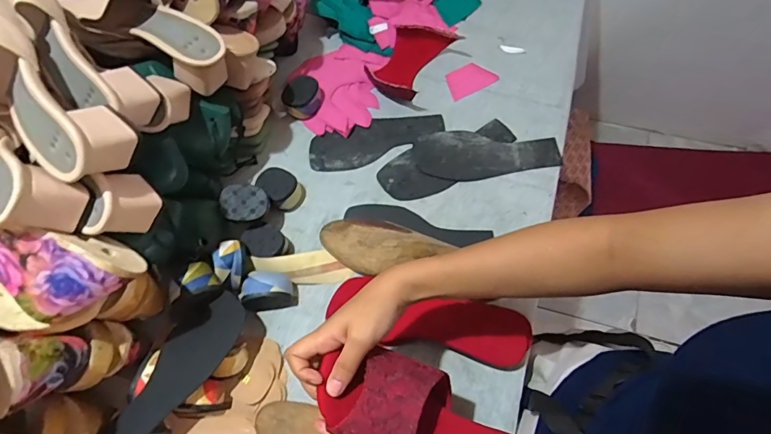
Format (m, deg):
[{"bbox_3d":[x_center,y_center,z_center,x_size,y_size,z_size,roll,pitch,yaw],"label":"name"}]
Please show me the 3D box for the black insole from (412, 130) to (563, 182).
[{"bbox_3d":[0.146,-0.089,0.652,0.205,0.008,0.080,5,66,7],"label":"black insole"}]

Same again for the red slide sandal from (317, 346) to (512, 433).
[{"bbox_3d":[0.050,0.187,0.389,0.226,0.042,0.084,32,68,-13],"label":"red slide sandal"}]

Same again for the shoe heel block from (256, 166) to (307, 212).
[{"bbox_3d":[-0.153,-0.045,0.638,0.073,0.035,0.047,32,71,16],"label":"shoe heel block"}]

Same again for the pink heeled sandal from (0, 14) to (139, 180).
[{"bbox_3d":[-0.339,-0.115,0.402,0.220,0.081,0.096,37,71,13],"label":"pink heeled sandal"}]

